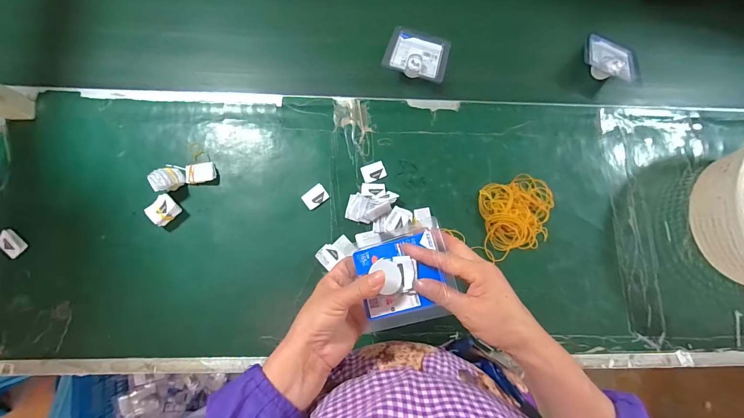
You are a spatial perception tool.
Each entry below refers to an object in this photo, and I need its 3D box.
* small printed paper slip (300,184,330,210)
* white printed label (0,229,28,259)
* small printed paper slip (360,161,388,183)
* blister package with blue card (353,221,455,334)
[{"bbox_3d":[-0.087,-0.019,0.509,0.037,0.007,0.027,-36,86,-7],"label":"small printed paper slip"},{"bbox_3d":[-0.517,0.049,0.474,0.024,0.008,0.038,-41,87,-7],"label":"white printed label"},{"bbox_3d":[0.003,-0.058,0.517,0.037,0.005,0.029,-20,78,-7],"label":"small printed paper slip"},{"bbox_3d":[0.032,0.067,0.344,0.095,0.019,0.098,-16,72,11],"label":"blister package with blue card"}]

